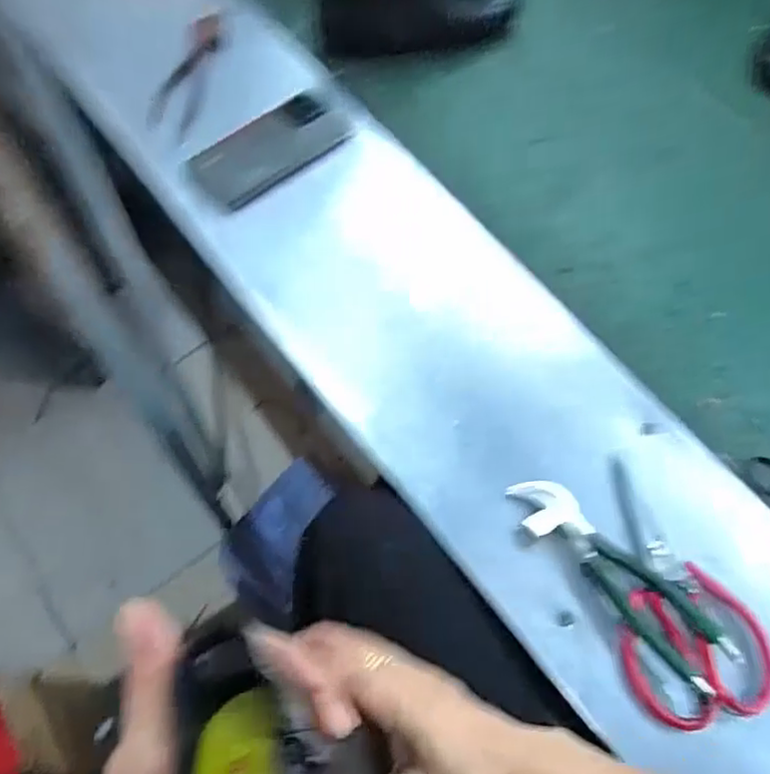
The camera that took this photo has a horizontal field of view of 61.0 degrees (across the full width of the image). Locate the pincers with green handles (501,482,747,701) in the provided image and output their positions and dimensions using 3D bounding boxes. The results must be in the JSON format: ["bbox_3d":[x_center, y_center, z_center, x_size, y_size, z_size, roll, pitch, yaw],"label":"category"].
[{"bbox_3d":[0.177,0.140,0.501,0.048,0.016,0.193,-39,72,-18],"label":"pincers with green handles"}]

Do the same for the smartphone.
[{"bbox_3d":[-0.121,-0.253,0.686,0.174,0.009,0.090,-39,73,-18],"label":"smartphone"}]

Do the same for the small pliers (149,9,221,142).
[{"bbox_3d":[-0.222,-0.346,0.718,0.050,0.026,0.179,7,65,1],"label":"small pliers"}]

